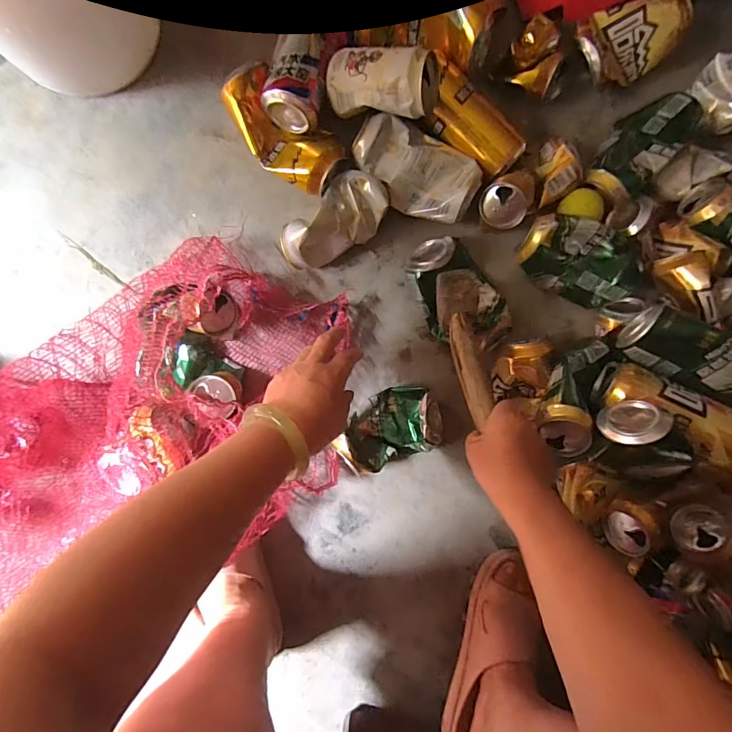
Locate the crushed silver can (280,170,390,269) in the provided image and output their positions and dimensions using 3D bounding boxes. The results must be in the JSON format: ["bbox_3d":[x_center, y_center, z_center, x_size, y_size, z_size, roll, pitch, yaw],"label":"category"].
[{"bbox_3d":[-0.034,-0.167,0.516,0.074,0.075,0.134,39,88,-6],"label":"crushed silver can"}]

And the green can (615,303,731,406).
[{"bbox_3d":[0.363,-0.010,0.477,0.158,0.075,0.078,32,88,11],"label":"green can"}]

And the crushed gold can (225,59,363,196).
[{"bbox_3d":[-0.096,-0.266,0.517,0.161,0.055,0.084,42,88,-6],"label":"crushed gold can"}]

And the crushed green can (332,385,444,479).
[{"bbox_3d":[0.030,0.076,0.539,0.131,0.056,0.085,-24,95,-5],"label":"crushed green can"}]

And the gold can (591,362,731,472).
[{"bbox_3d":[0.331,0.052,0.463,0.167,0.053,0.064,31,88,20],"label":"gold can"}]

